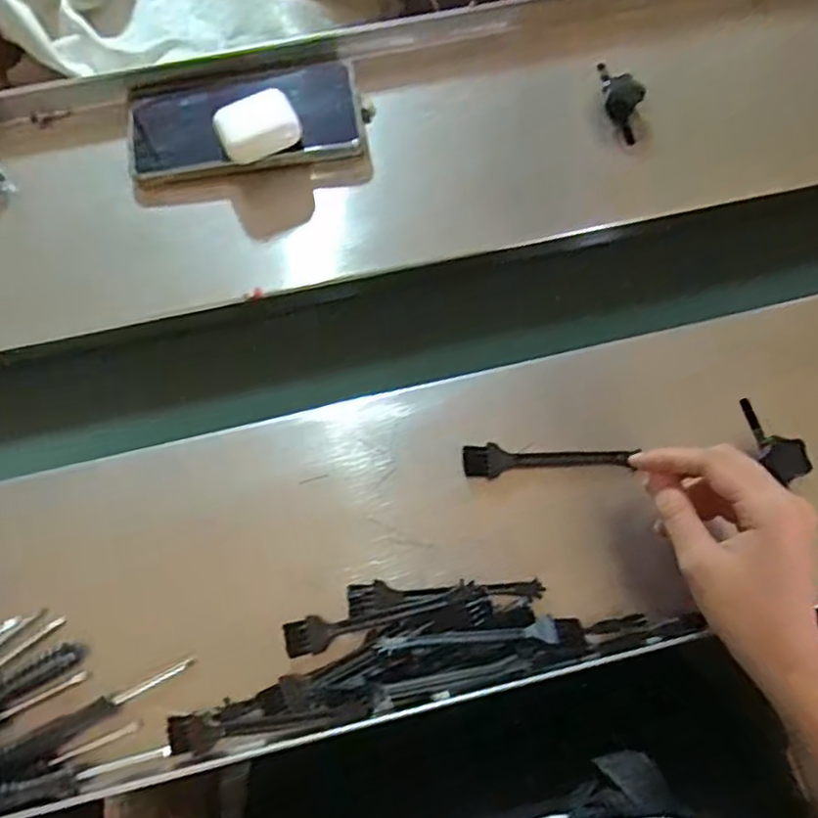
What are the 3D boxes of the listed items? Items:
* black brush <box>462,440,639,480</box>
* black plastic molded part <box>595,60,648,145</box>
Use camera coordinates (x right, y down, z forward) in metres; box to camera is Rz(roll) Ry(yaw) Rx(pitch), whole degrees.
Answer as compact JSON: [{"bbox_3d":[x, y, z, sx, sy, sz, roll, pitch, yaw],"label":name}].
[{"bbox_3d":[0.080,0.030,0.409,0.096,0.011,0.018,-2,69,12],"label":"black brush"},{"bbox_3d":[0.152,-0.220,0.496,0.023,0.028,0.052,-21,71,-7],"label":"black plastic molded part"}]

